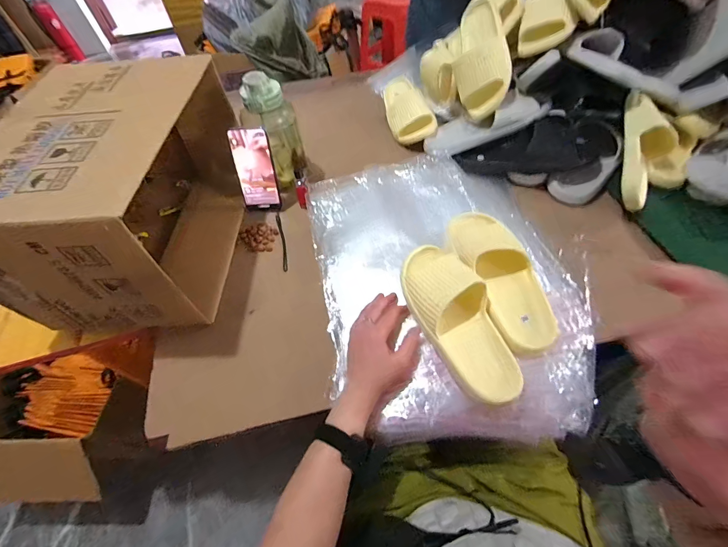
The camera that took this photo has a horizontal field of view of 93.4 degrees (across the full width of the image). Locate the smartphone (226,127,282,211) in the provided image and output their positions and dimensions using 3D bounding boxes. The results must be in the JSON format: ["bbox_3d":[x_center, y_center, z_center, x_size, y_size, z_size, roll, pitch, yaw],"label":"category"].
[{"bbox_3d":[-0.209,-0.196,0.664,0.073,0.156,0.011,-3,34,3],"label":"smartphone"}]

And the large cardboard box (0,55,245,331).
[{"bbox_3d":[-0.393,-0.148,0.587,0.271,0.242,0.420,-2,55,4],"label":"large cardboard box"}]

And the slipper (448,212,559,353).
[{"bbox_3d":[0.207,-0.011,0.519,0.106,0.057,0.240,-12,55,-3],"label":"slipper"}]

